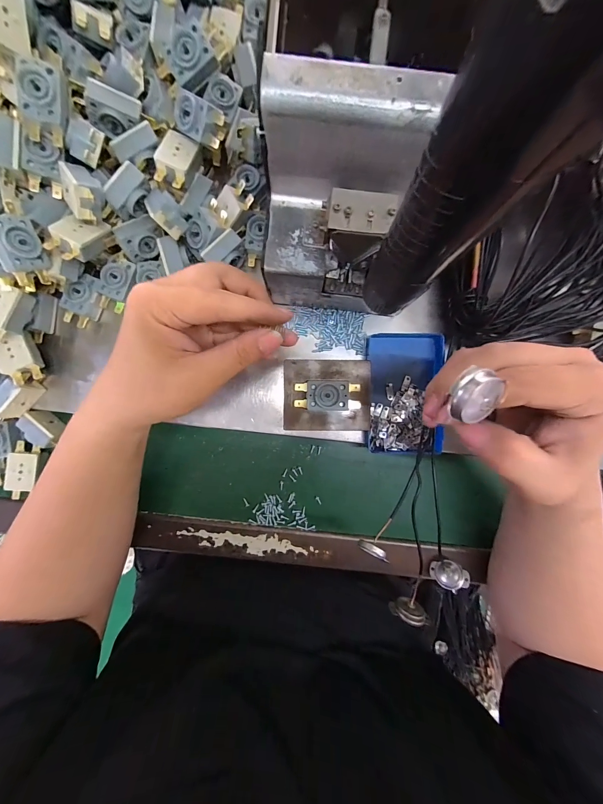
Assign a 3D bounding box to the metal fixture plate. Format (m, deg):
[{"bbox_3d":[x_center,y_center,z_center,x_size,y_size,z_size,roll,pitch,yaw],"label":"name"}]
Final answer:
[{"bbox_3d":[0.024,-0.006,0.265,0.079,0.005,0.063,1,92,0],"label":"metal fixture plate"}]

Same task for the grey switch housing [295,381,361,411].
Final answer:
[{"bbox_3d":[0.024,-0.006,0.258,0.058,0.013,0.026,0,92,0],"label":"grey switch housing"}]

